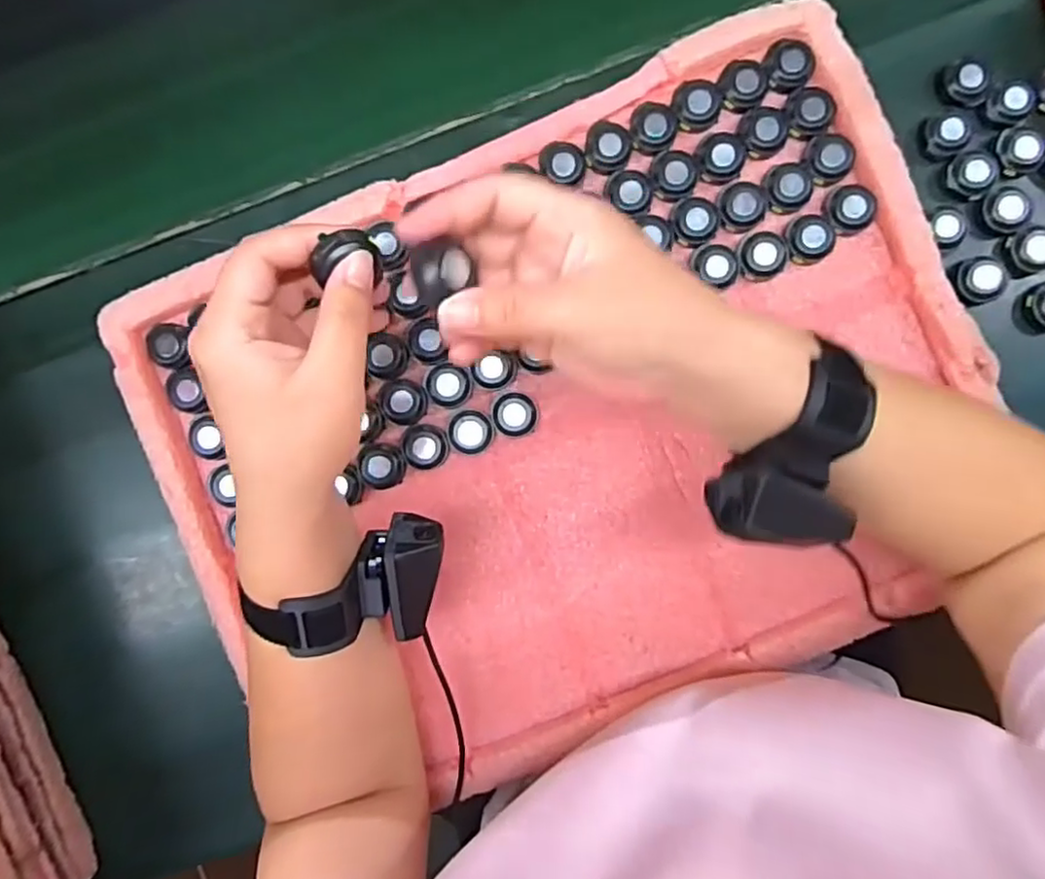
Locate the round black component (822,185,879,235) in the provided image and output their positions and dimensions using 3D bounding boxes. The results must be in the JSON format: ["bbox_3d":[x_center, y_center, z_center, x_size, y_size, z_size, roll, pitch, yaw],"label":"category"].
[{"bbox_3d":[0.203,-0.144,0.409,0.030,0.013,0.029,0,88,3],"label":"round black component"}]

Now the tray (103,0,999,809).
[{"bbox_3d":[0.029,-0.004,0.418,0.492,0.032,0.366,-24,87,2],"label":"tray"}]

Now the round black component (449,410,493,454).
[{"bbox_3d":[-0.032,-0.004,0.424,0.026,0.015,0.027,0,88,3],"label":"round black component"}]

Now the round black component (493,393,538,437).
[{"bbox_3d":[-0.004,-0.016,0.421,0.027,0.016,0.027,1,88,3],"label":"round black component"}]

